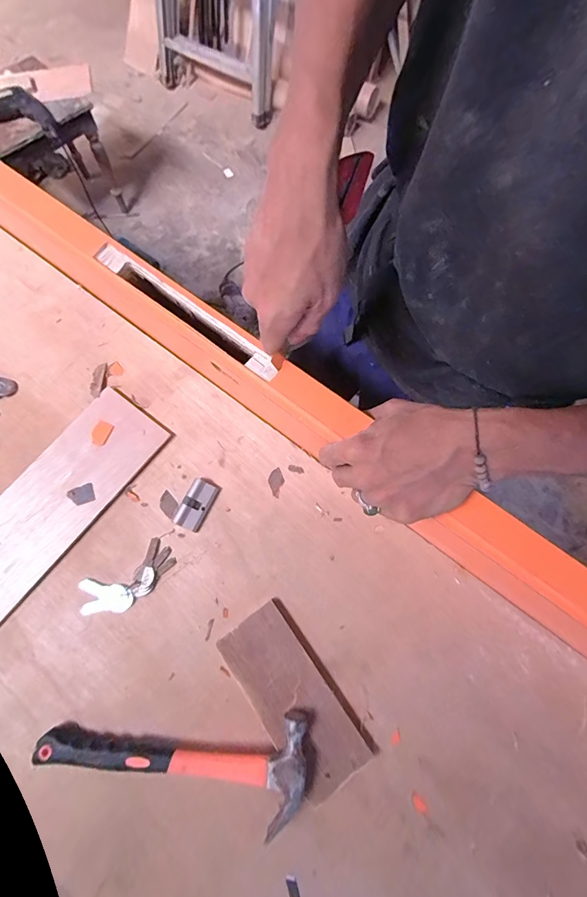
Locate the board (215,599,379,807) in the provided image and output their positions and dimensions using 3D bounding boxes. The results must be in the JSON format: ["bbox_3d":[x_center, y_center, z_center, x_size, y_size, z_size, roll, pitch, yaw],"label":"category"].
[{"bbox_3d":[0.000,0.260,0.408,0.080,0.021,0.178,-35,76,-10],"label":"board"}]

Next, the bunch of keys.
[{"bbox_3d":[-0.193,0.153,0.447,0.111,0.013,0.051,-31,76,-9],"label":"bunch of keys"}]

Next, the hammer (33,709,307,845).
[{"bbox_3d":[-0.120,0.322,0.377,0.265,0.031,0.092,-4,73,-1],"label":"hammer"}]

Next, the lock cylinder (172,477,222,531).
[{"bbox_3d":[-0.118,0.069,0.470,0.034,0.014,0.062,23,74,7],"label":"lock cylinder"}]

